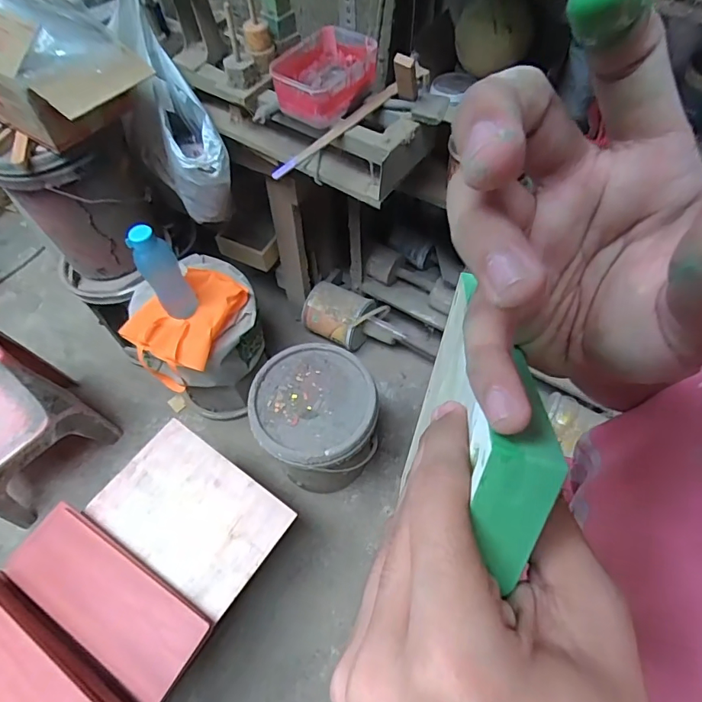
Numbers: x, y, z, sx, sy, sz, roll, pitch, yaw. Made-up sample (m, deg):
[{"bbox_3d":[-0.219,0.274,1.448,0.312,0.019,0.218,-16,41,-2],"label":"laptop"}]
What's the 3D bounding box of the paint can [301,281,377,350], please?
[{"bbox_3d":[-0.037,-0.120,1.586,0.214,0.147,0.164,26,63,18],"label":"paint can"}]

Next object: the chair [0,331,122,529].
[{"bbox_3d":[-0.950,0.168,1.244,0.308,0.496,0.339,35,66,22],"label":"chair"}]

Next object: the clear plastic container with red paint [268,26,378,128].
[{"bbox_3d":[-0.049,-0.537,0.917,0.197,0.091,0.152,-39,64,-20],"label":"clear plastic container with red paint"}]

